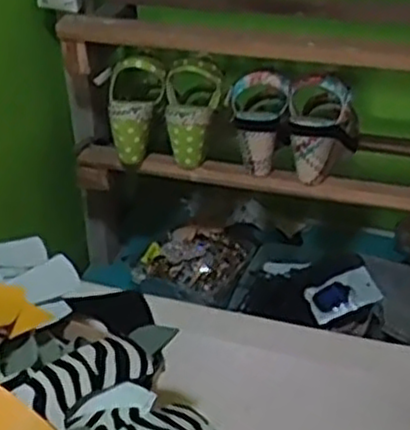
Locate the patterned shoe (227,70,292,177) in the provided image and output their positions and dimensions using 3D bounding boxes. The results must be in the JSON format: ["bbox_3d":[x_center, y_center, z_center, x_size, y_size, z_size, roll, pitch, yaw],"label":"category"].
[{"bbox_3d":[0.072,-0.131,1.028,0.080,0.132,0.098,1,31,3],"label":"patterned shoe"}]

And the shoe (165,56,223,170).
[{"bbox_3d":[-0.014,-0.146,1.057,0.080,0.132,0.095,-1,31,-1],"label":"shoe"}]

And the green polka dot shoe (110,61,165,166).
[{"bbox_3d":[-0.104,-0.144,1.057,0.080,0.147,0.063,8,8,11],"label":"green polka dot shoe"}]

